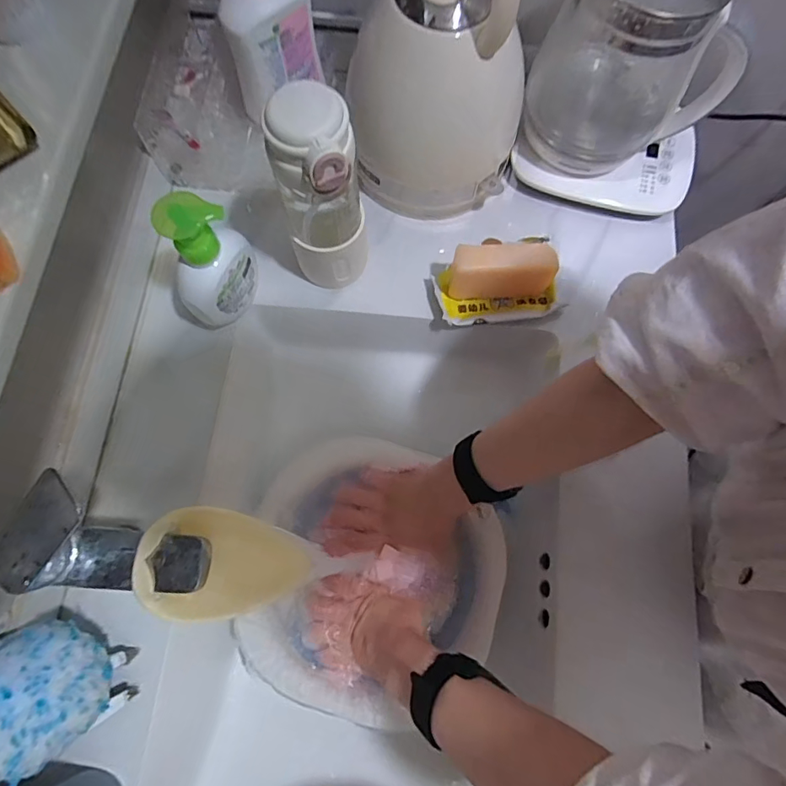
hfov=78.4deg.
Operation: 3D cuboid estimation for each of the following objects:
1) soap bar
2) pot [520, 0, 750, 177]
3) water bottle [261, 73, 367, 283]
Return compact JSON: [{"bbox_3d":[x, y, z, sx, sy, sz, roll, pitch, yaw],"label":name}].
[{"bbox_3d":[0.112,-0.125,0.502,0.102,0.069,0.028,0,74,-1],"label":"soap bar"},{"bbox_3d":[0.236,-0.321,0.470,0.173,0.209,0.123,29,76,7],"label":"pot"},{"bbox_3d":[-0.062,-0.168,0.444,0.074,0.210,0.063,-19,76,-6],"label":"water bottle"}]

